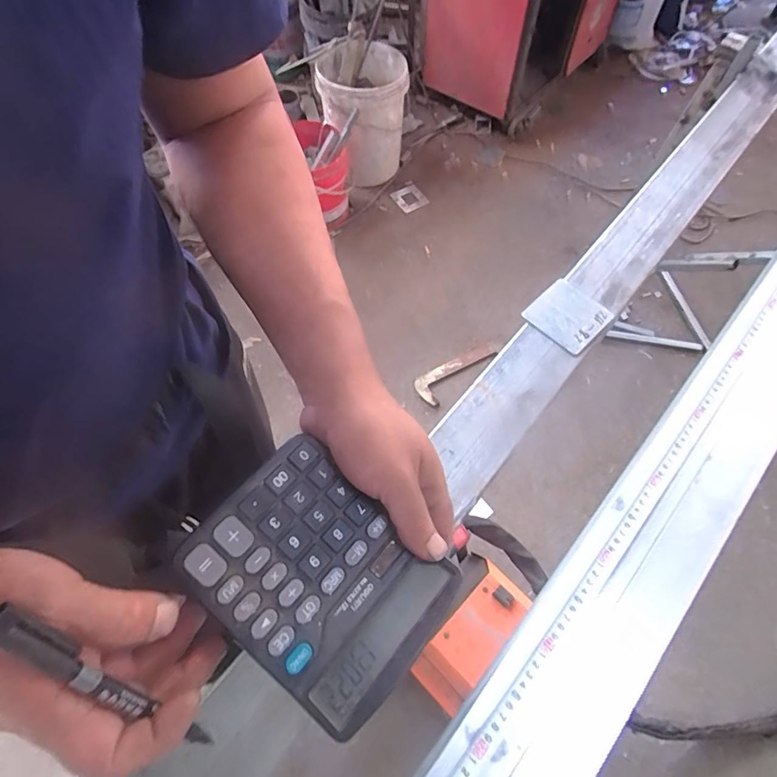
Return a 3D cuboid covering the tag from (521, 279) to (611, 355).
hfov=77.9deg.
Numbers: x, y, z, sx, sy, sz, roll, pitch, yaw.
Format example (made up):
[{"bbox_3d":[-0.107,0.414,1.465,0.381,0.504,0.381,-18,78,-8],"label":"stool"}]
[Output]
[{"bbox_3d":[0.212,-0.088,0.573,0.079,0.007,0.081,-41,69,-18],"label":"tag"}]

